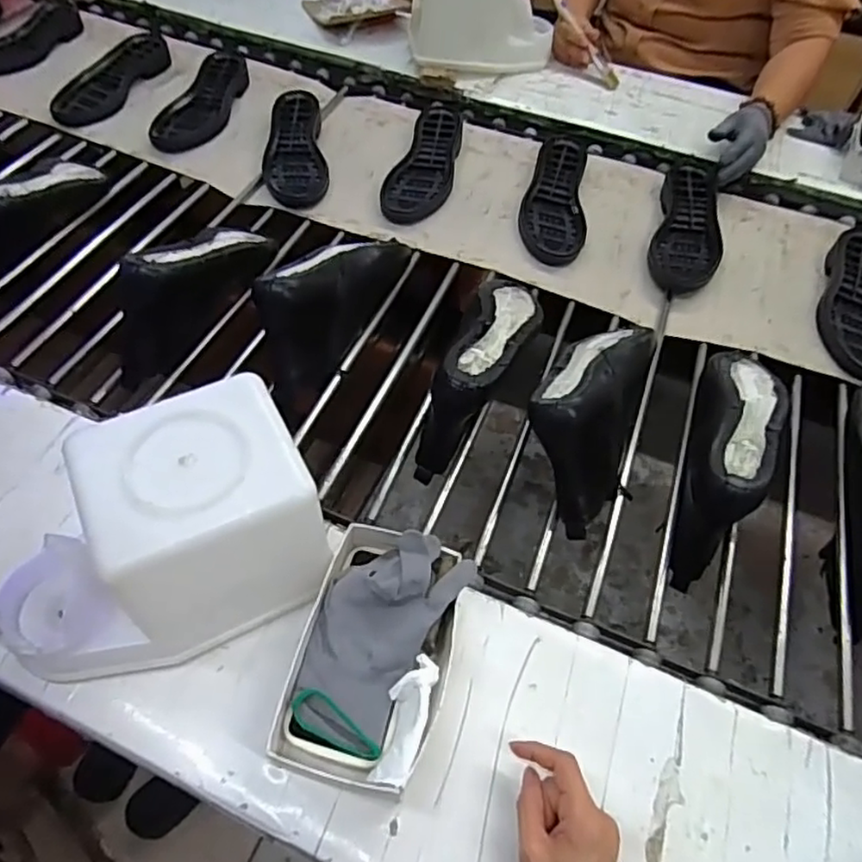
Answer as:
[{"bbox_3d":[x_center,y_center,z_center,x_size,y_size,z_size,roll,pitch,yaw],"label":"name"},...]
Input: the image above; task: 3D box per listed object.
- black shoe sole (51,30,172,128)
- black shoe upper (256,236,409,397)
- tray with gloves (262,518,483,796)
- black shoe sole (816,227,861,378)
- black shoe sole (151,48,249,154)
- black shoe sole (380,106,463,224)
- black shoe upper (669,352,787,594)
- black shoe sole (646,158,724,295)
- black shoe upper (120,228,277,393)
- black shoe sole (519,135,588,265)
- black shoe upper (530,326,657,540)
[{"bbox_3d":[-0.554,-0.616,1.112,0.107,0.028,0.288,16,55,8],"label":"black shoe sole"},{"bbox_3d":[-0.120,-0.169,0.770,0.087,0.109,0.277,19,56,10],"label":"black shoe upper"},{"bbox_3d":[-0.043,0.173,0.504,0.113,0.070,0.181,16,55,7],"label":"tray with gloves"},{"bbox_3d":[0.572,-0.175,0.855,0.088,0.025,0.301,17,55,8],"label":"black shoe sole"},{"bbox_3d":[-0.379,-0.573,1.095,0.103,0.022,0.302,10,55,3],"label":"black shoe sole"},{"bbox_3d":[-0.007,-0.422,1.001,0.095,0.025,0.266,13,55,5],"label":"black shoe sole"},{"bbox_3d":[0.320,0.007,0.680,0.087,0.105,0.303,25,57,14],"label":"black shoe upper"},{"bbox_3d":[0.382,-0.309,0.941,0.093,0.037,0.270,16,55,8],"label":"black shoe sole"},{"bbox_3d":[-0.282,-0.173,0.760,0.068,0.136,0.264,23,57,12],"label":"black shoe upper"},{"bbox_3d":[0.187,-0.360,0.965,0.095,0.028,0.271,7,55,1],"label":"black shoe sole"},{"bbox_3d":[0.178,-0.027,0.691,0.113,0.112,0.259,25,57,13],"label":"black shoe upper"}]

